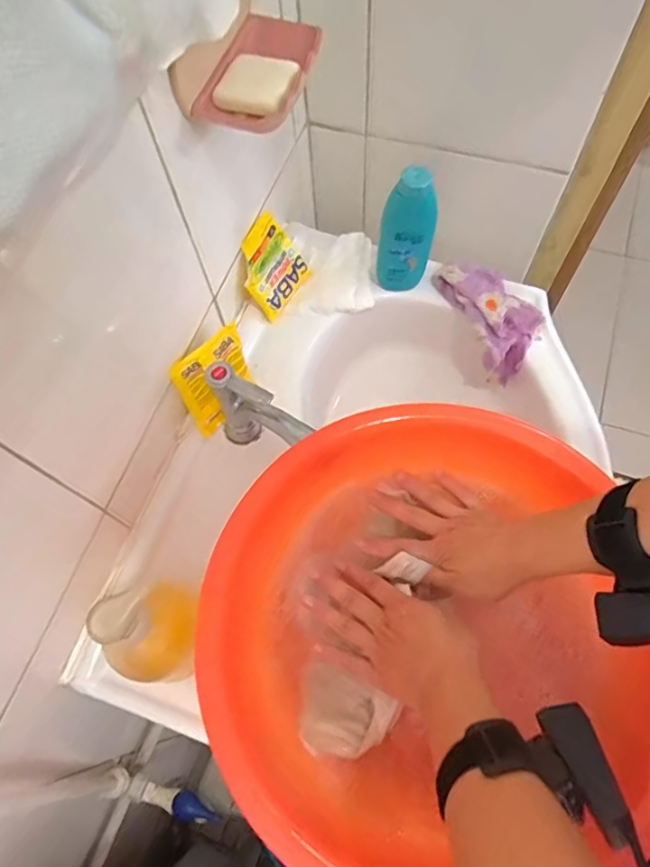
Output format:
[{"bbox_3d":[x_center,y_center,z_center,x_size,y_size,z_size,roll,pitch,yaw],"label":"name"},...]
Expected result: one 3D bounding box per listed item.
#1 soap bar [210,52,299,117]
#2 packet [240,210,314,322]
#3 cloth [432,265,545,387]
[{"bbox_3d":[-0.054,-0.289,0.451,0.059,0.014,0.058,21,69,12],"label":"soap bar"},{"bbox_3d":[-0.063,-0.197,0.643,0.009,0.095,0.084,14,65,46],"label":"packet"},{"bbox_3d":[0.203,-0.144,0.673,0.077,0.060,0.148,-31,69,-10],"label":"cloth"}]

